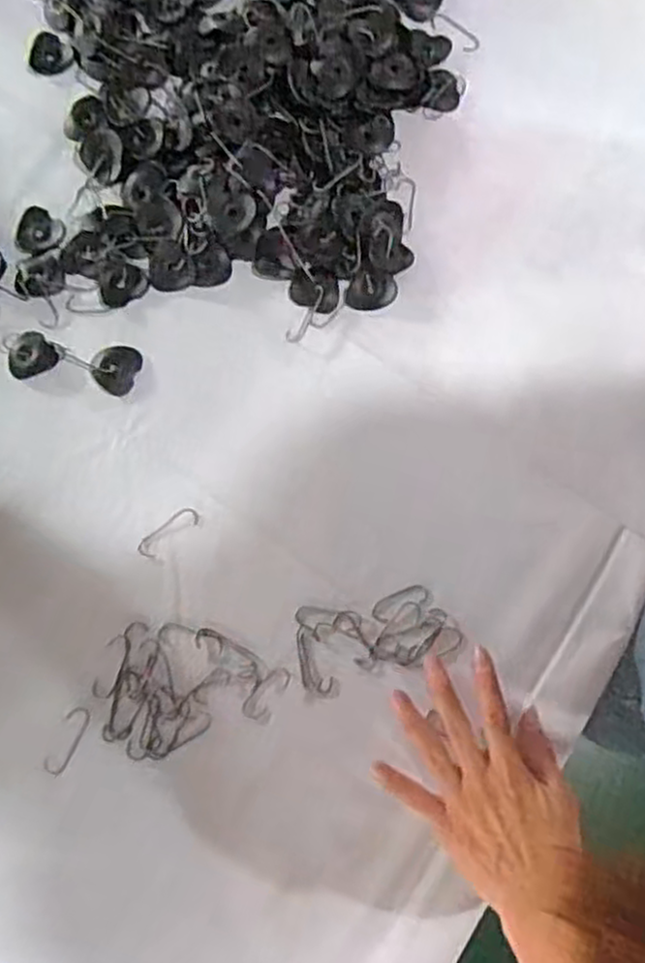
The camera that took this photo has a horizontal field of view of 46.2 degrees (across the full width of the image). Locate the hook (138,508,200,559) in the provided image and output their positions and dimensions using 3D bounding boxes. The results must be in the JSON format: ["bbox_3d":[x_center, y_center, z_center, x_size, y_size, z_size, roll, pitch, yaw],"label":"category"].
[{"bbox_3d":[-0.106,0.035,0.524,0.048,0.004,0.016,-38,82,-7],"label":"hook"}]

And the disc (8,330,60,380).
[{"bbox_3d":[-0.209,-0.090,0.541,0.034,0.008,0.034,0,79,0],"label":"disc"}]

